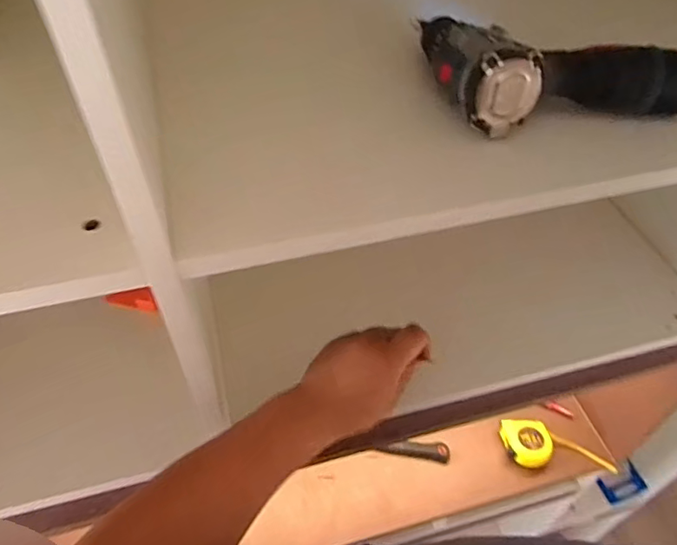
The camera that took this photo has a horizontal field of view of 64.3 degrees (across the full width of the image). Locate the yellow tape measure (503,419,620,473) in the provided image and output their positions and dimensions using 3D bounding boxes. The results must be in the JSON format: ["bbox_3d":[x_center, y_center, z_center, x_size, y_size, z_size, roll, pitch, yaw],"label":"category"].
[{"bbox_3d":[0.372,0.293,0.912,0.190,0.037,0.075,1,49,0],"label":"yellow tape measure"}]

